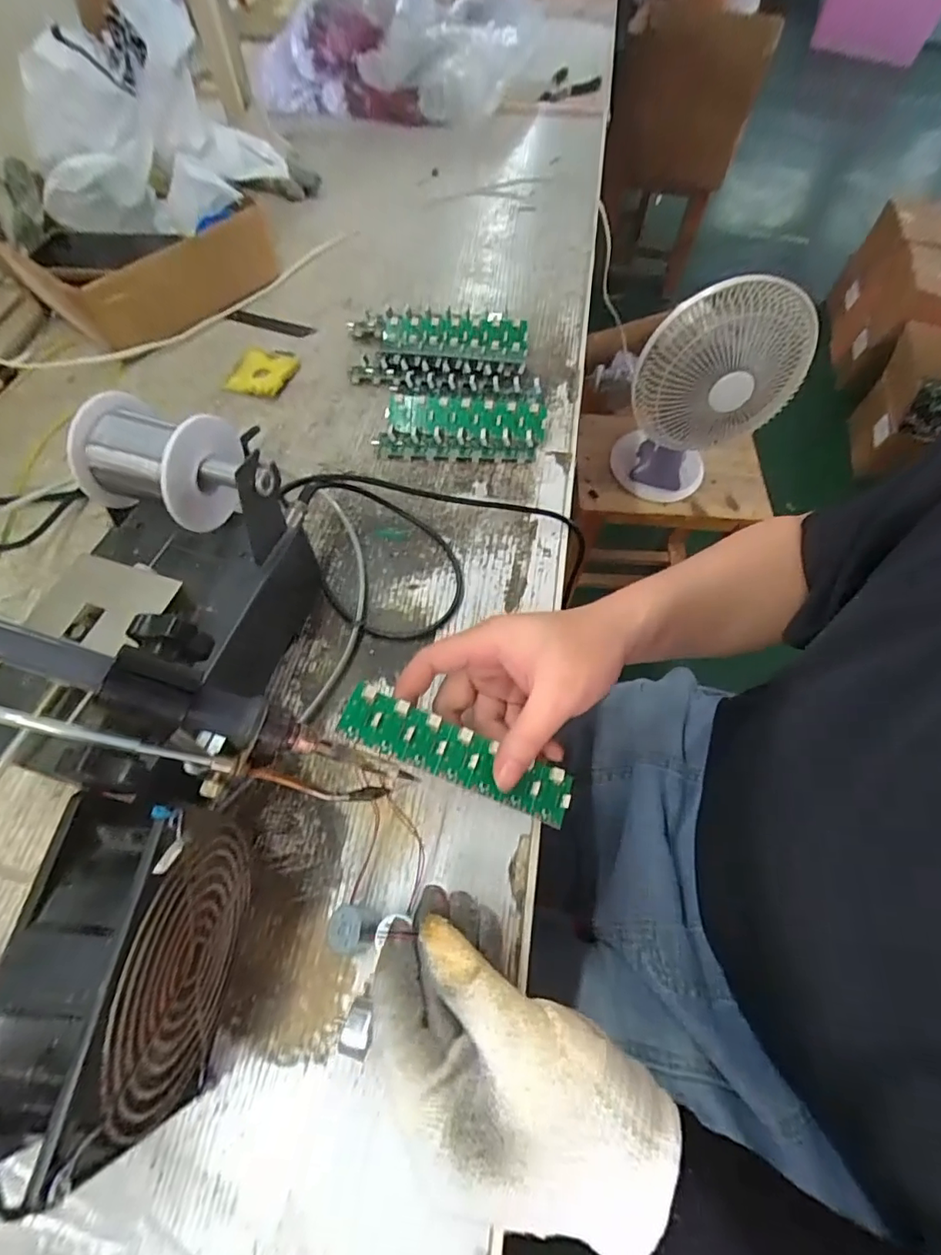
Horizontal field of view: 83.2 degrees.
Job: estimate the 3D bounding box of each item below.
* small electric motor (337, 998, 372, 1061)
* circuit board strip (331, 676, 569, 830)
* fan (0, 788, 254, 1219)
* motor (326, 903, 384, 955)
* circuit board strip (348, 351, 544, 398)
[{"bbox_3d":[-0.056,0.199,0.264,0.015,0.021,0.023,10,61,5],"label":"small electric motor"},{"bbox_3d":[-0.006,0.072,0.298,0.137,0.008,0.031,26,63,-6],"label":"circuit board strip"},{"bbox_3d":[-0.141,0.147,0.232,0.047,0.117,0.123,5,61,2],"label":"fan"},{"bbox_3d":[-0.063,0.163,0.286,0.027,0.017,0.022,7,61,3],"label":"motor"},{"bbox_3d":[-0.025,-0.238,0.498,0.179,0.017,0.038,6,61,3],"label":"circuit board strip"}]

